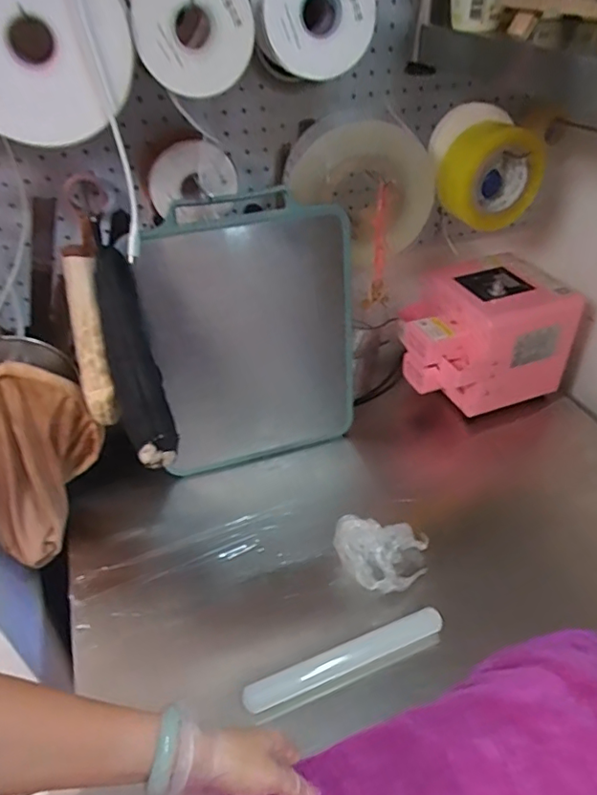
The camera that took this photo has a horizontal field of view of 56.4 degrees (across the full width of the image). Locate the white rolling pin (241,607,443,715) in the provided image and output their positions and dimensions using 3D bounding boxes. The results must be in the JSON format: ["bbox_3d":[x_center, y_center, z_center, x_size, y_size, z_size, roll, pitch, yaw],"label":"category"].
[{"bbox_3d":[0.049,0.271,0.579,0.218,0.022,0.024,-16,42,-16],"label":"white rolling pin"}]

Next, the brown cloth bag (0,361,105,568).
[{"bbox_3d":[-0.347,0.068,0.712,0.132,0.243,0.148,31,50,33],"label":"brown cloth bag"}]

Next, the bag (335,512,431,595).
[{"bbox_3d":[0.103,0.184,0.663,0.114,0.043,0.094,-6,40,-5],"label":"bag"}]

